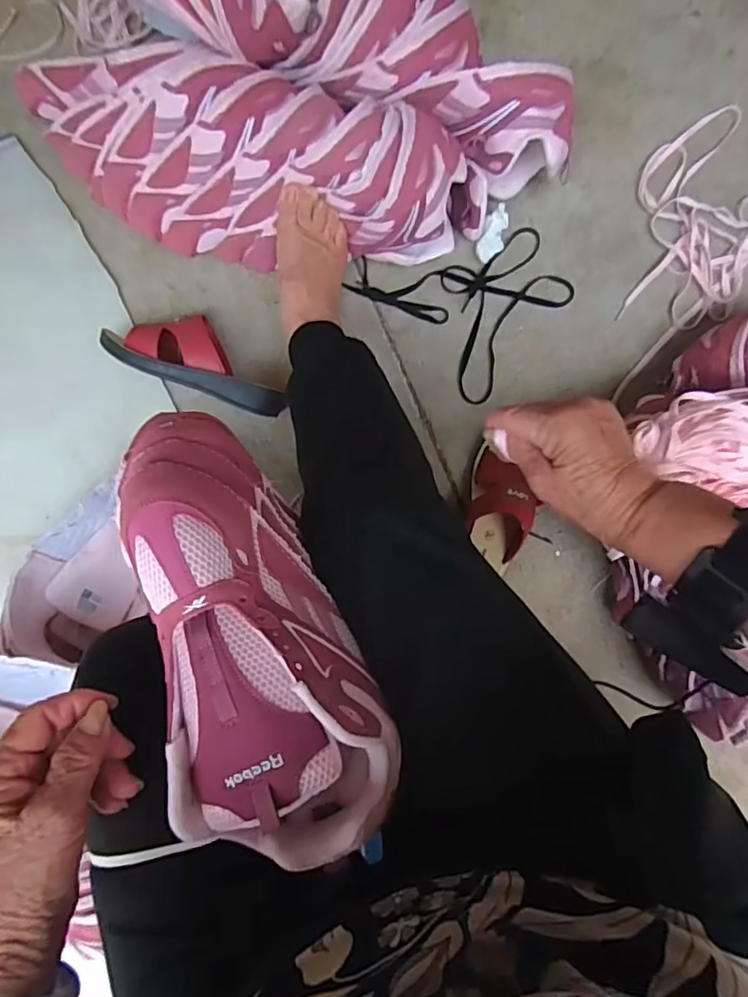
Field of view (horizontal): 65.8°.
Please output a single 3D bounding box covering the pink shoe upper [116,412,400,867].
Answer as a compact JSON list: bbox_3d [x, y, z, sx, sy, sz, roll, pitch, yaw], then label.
[{"bbox_3d":[-0.083,0.076,0.363,0.116,0.100,0.286,-25,73,6],"label":"pink shoe upper"}]

